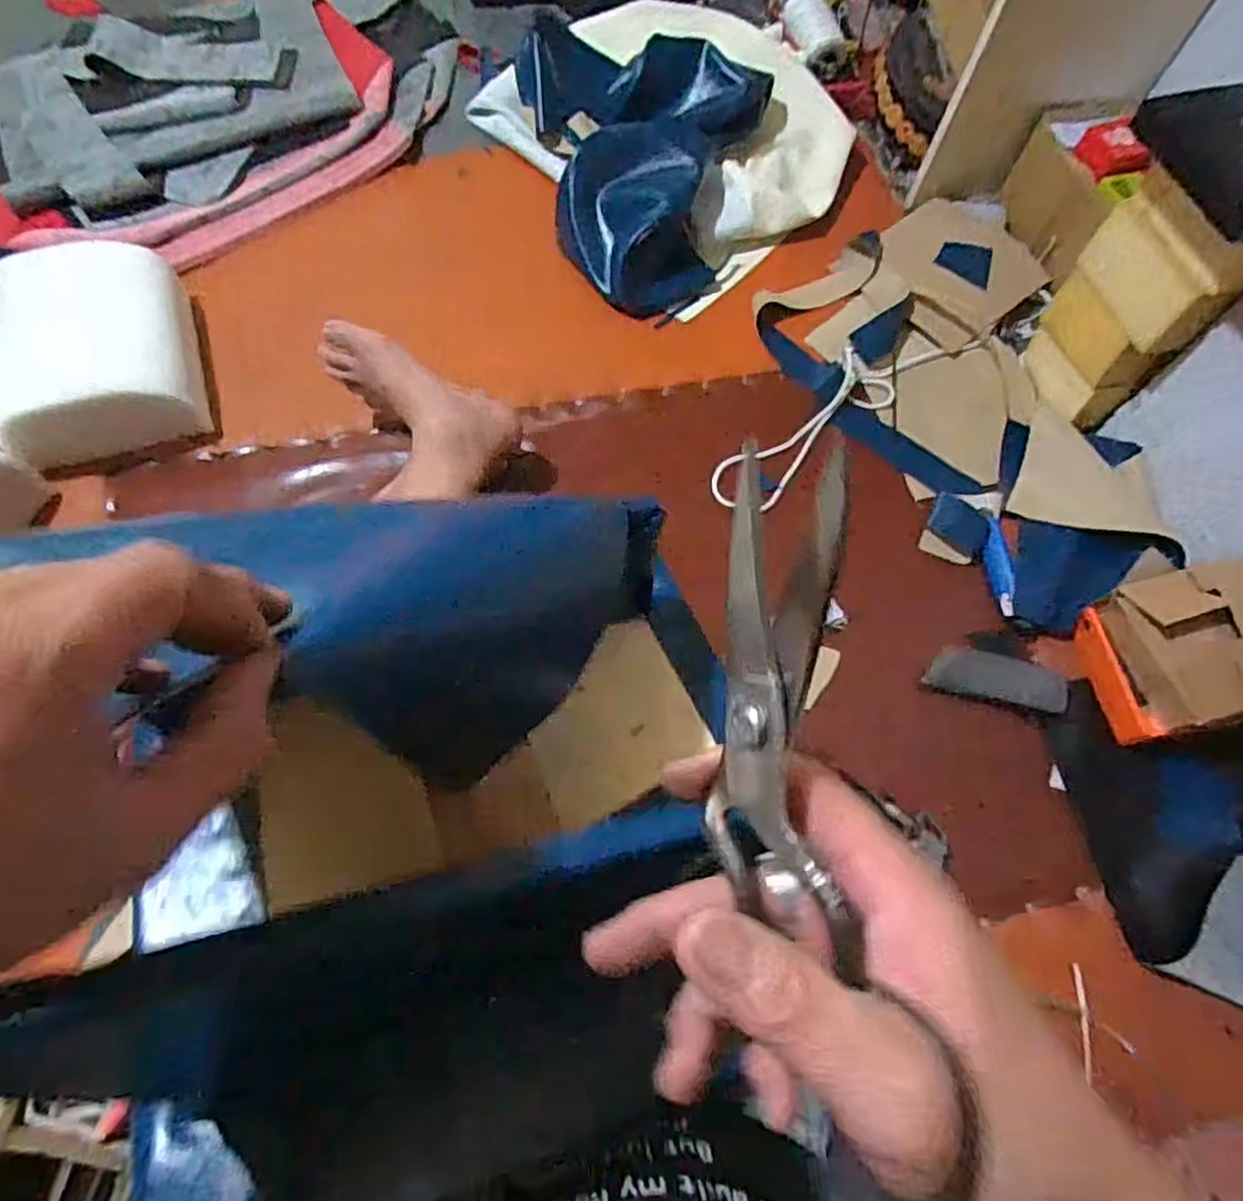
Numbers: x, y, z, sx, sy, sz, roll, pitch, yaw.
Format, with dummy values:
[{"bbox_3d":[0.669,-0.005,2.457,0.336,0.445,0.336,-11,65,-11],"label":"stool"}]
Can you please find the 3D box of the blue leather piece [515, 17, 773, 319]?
[{"bbox_3d":[-0.007,-0.588,0.970,0.349,0.118,0.377,13,67,1],"label":"blue leather piece"}]

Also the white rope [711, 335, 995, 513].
[{"bbox_3d":[0.277,-0.244,0.907,0.422,0.034,0.105,-36,74,-17],"label":"white rope"}]

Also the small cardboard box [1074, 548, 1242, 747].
[{"bbox_3d":[0.571,0.047,0.742,0.152,0.107,0.166,-9,69,-8],"label":"small cardboard box"}]

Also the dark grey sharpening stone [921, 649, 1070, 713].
[{"bbox_3d":[0.394,0.079,0.759,0.145,0.020,0.046,11,67,0],"label":"dark grey sharpening stone"}]

